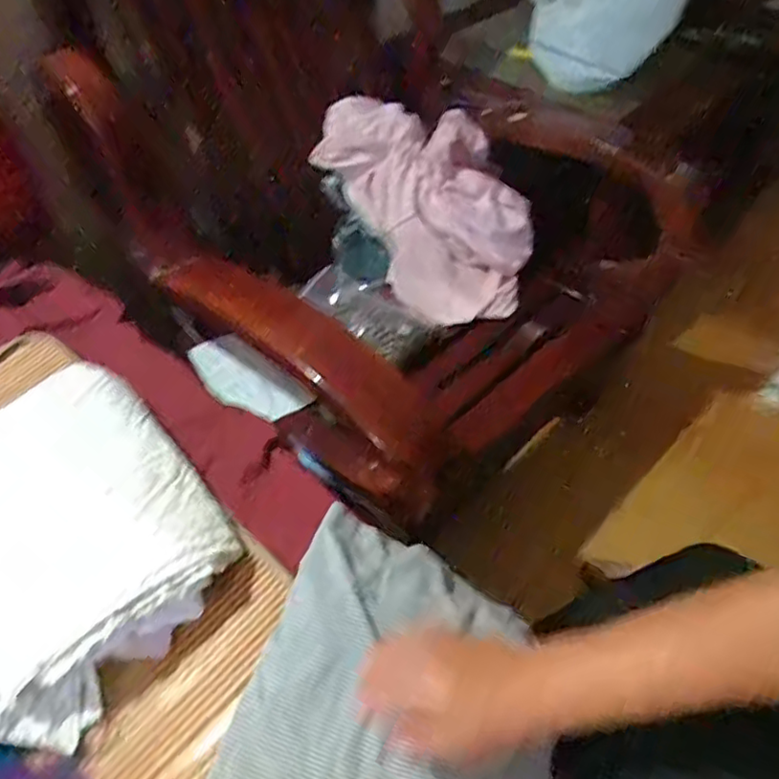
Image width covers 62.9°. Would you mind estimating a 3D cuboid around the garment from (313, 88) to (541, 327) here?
[{"bbox_3d":[0.092,-0.304,1.087,0.271,0.236,0.387,-23,53,-17],"label":"garment"}]

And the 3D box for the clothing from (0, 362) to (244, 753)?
[{"bbox_3d":[-0.328,0.140,0.614,0.284,0.060,0.333,-28,55,-21],"label":"clothing"}]

